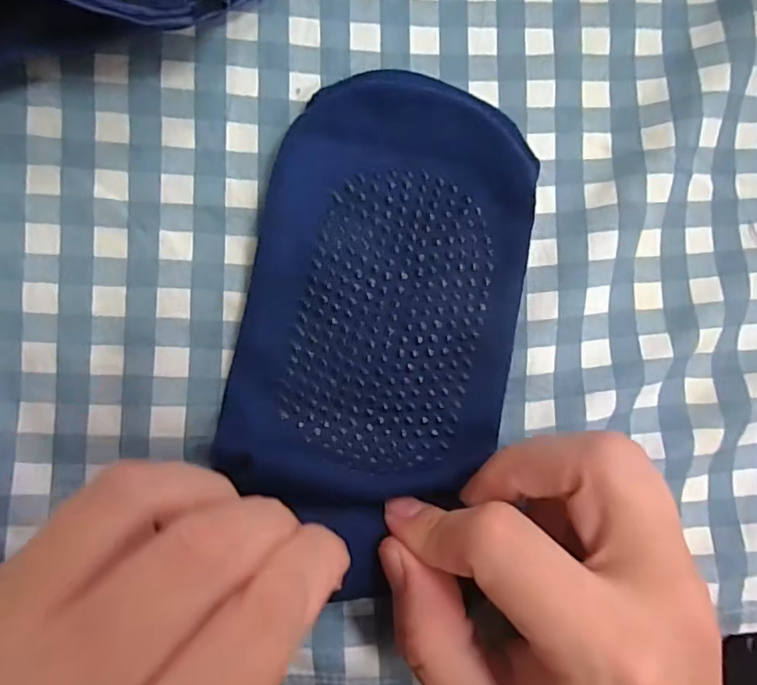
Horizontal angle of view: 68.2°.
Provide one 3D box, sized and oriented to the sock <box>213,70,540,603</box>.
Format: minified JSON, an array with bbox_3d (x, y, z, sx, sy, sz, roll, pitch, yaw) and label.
[{"bbox_3d":[0.003,-0.008,0.170,0.085,0.017,0.147,10,88,-6],"label":"sock"}]

